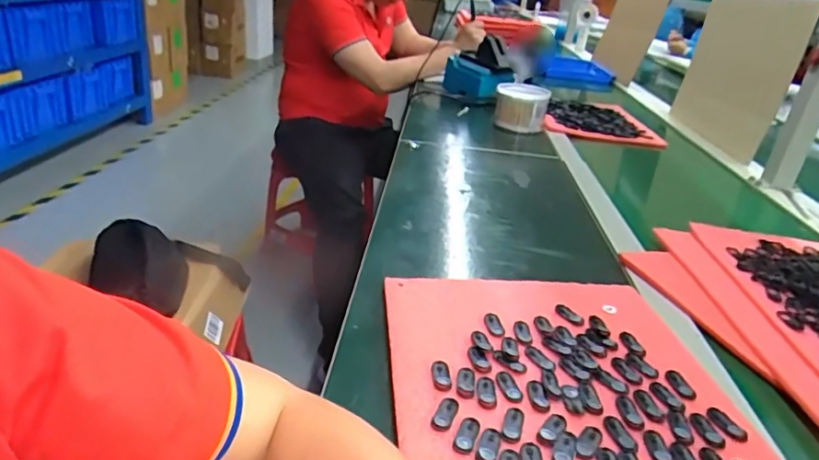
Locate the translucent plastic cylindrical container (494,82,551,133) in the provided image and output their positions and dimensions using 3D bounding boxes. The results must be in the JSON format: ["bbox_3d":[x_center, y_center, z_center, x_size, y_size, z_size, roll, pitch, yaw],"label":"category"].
[{"bbox_3d":[0.238,-0.265,1.171,0.107,0.087,0.114,11,26,10],"label":"translucent plastic cylindrical container"}]

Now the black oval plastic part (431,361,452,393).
[{"bbox_3d":[0.025,0.114,0.428,0.014,0.004,0.032,2,26,-9],"label":"black oval plastic part"}]

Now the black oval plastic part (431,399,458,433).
[{"bbox_3d":[0.026,0.131,0.392,0.014,0.004,0.031,16,27,18],"label":"black oval plastic part"}]

